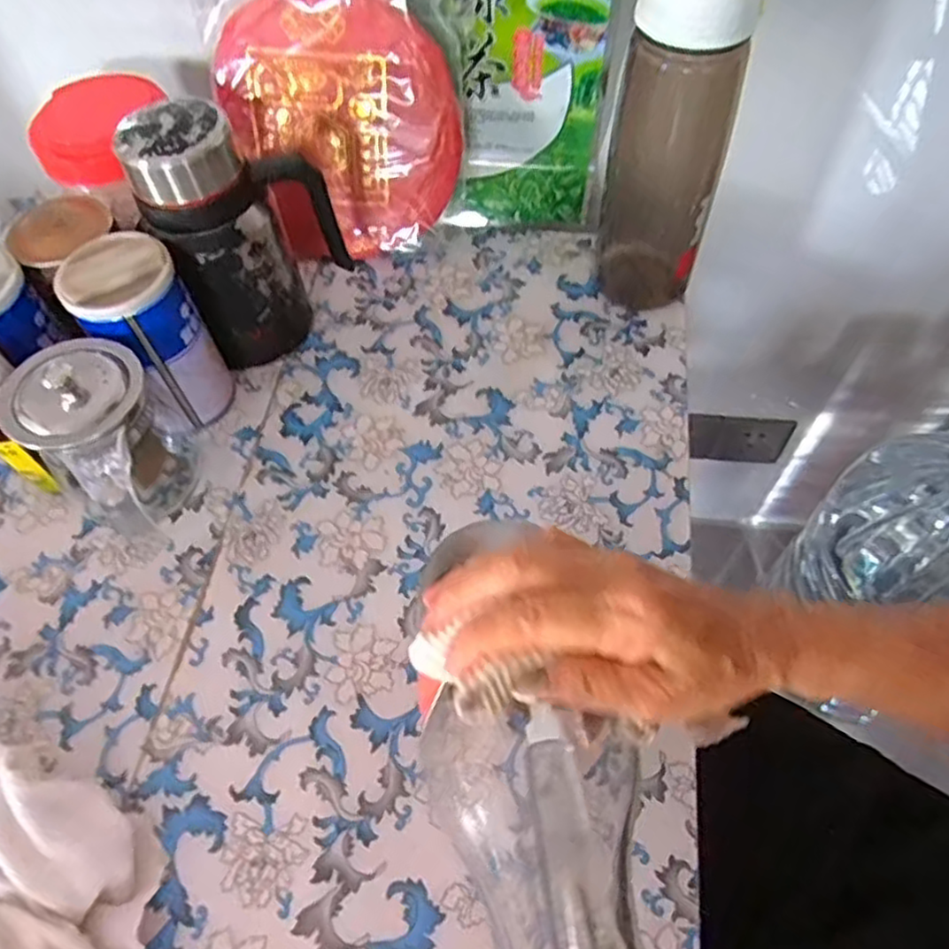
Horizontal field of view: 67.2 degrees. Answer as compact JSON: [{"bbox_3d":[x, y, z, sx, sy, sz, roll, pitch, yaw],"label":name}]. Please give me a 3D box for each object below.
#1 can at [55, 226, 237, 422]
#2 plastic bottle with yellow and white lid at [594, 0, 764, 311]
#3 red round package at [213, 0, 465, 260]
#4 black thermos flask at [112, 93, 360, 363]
[{"bbox_3d":[-0.206,-0.087,0.464,0.063,0.126,0.059,-1,58,1],"label":"can"},{"bbox_3d":[0.125,-0.221,0.461,0.078,0.244,0.069,15,60,11],"label":"plastic bottle with yellow and white lid"},{"bbox_3d":[-0.095,-0.252,0.518,0.169,0.184,0.017,-11,36,18],"label":"red round package"},{"bbox_3d":[-0.152,-0.162,0.484,0.111,0.166,0.072,-33,63,-17],"label":"black thermos flask"}]

